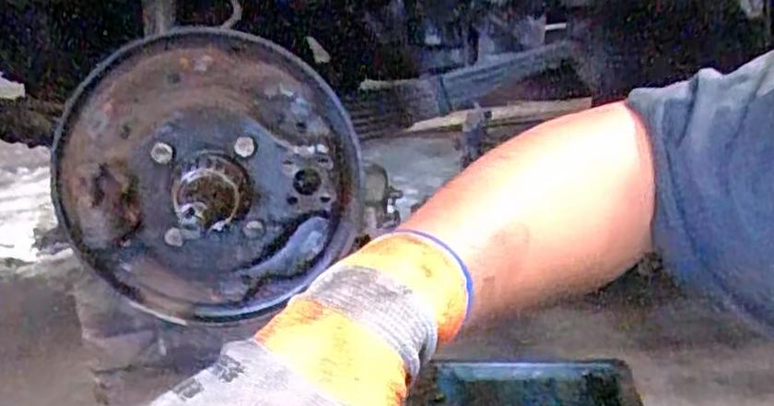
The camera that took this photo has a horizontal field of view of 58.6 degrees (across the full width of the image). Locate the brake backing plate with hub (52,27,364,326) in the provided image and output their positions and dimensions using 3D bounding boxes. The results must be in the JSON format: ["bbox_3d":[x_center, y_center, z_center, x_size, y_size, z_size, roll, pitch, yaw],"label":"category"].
[{"bbox_3d":[-0.205,-0.013,0.802,0.346,0.342,0.101,-17,19,0],"label":"brake backing plate with hub"}]

